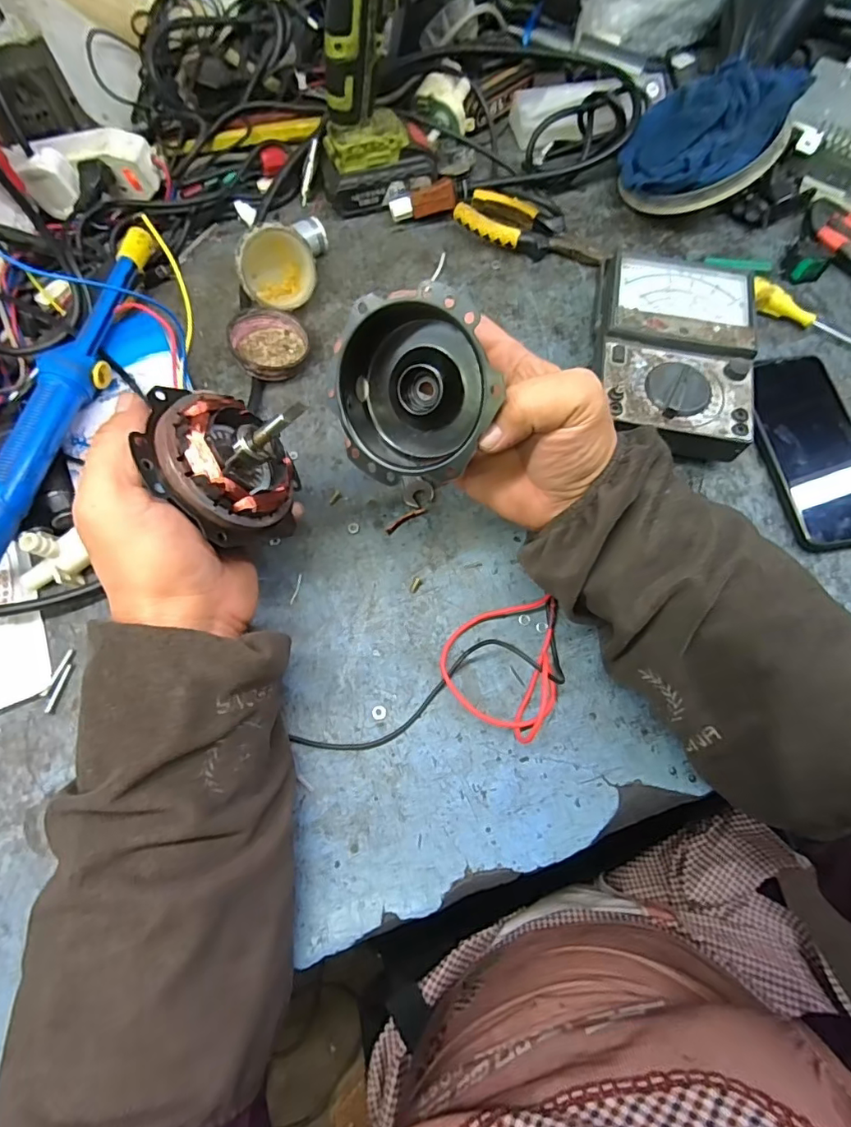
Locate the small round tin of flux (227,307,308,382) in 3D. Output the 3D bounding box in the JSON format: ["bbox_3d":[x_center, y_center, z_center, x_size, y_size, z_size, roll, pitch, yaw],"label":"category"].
[{"bbox_3d":[-0.126,-0.176,0.420,0.057,0.027,0.063,-11,71,-4],"label":"small round tin of flux"}]

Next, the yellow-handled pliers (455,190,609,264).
[{"bbox_3d":[0.096,-0.304,0.470,0.135,0.022,0.045,23,72,7],"label":"yellow-handled pliers"}]

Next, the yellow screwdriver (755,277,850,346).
[{"bbox_3d":[0.353,-0.203,0.438,0.153,0.019,0.017,30,73,9],"label":"yellow screwdriver"}]

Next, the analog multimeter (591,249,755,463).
[{"bbox_3d":[0.189,-0.163,0.405,0.118,0.049,0.172,12,70,4],"label":"analog multimeter"}]

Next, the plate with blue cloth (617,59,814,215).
[{"bbox_3d":[0.251,-0.384,0.459,0.130,0.029,0.128,20,86,23],"label":"plate with blue cloth"}]

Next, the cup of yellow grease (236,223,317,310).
[{"bbox_3d":[-0.125,-0.246,0.428,0.061,0.059,0.038,-23,31,-10],"label":"cup of yellow grease"}]

